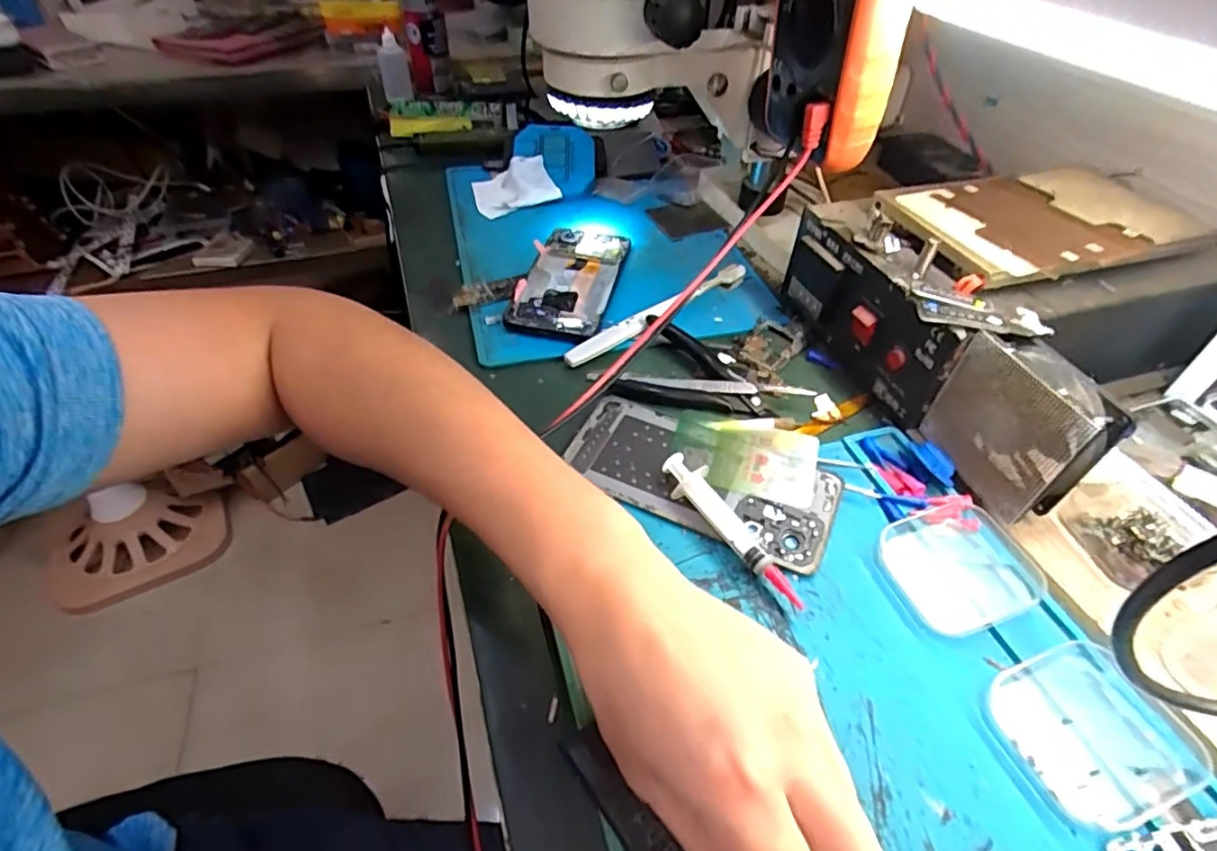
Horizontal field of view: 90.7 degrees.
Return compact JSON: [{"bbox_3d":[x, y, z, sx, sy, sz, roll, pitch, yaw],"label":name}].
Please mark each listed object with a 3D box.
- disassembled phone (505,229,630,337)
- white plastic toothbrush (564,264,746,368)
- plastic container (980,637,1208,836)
[{"bbox_3d":[-0.031,-0.127,0.509,0.074,0.017,0.154,9,46,7],"label":"disassembled phone"},{"bbox_3d":[0.042,-0.092,0.476,0.182,0.016,0.017,-31,53,-28],"label":"white plastic toothbrush"},{"bbox_3d":[0.210,0.131,0.259,0.073,0.015,0.062,-14,47,-15],"label":"plastic container"}]

